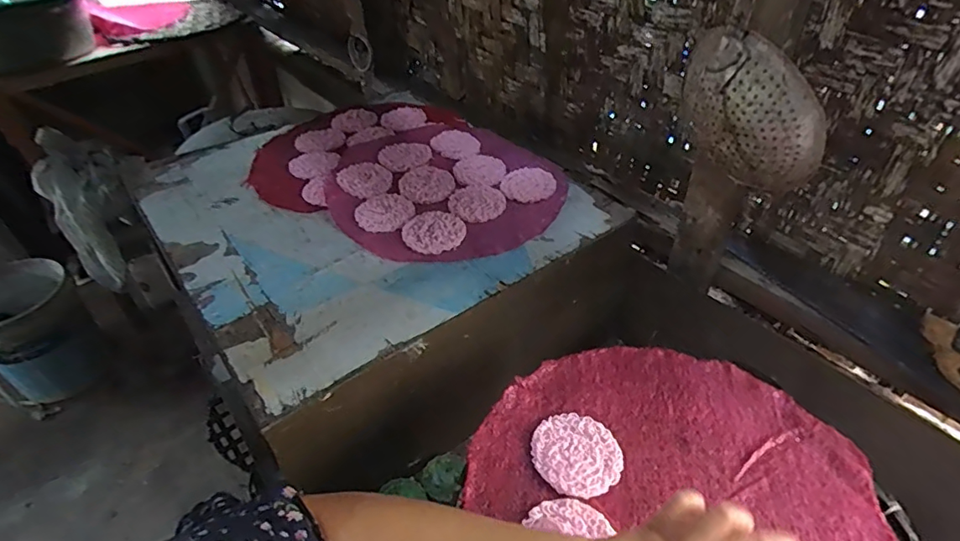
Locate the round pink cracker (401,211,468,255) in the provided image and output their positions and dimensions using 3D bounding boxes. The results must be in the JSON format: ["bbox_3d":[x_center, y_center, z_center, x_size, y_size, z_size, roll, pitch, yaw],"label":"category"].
[{"bbox_3d":[-0.060,-0.052,0.706,0.080,0.010,0.078,0,44,0],"label":"round pink cracker"}]

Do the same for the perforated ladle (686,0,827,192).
[{"bbox_3d":[0.280,-0.260,0.482,0.142,0.408,0.082,14,43,18],"label":"perforated ladle"}]

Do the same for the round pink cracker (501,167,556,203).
[{"bbox_3d":[0.070,-0.127,0.786,0.076,0.004,0.080,0,44,0],"label":"round pink cracker"}]

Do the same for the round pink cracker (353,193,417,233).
[{"bbox_3d":[-0.131,-0.081,0.746,0.079,0.009,0.079,0,44,0],"label":"round pink cracker"}]

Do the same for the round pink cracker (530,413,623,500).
[{"bbox_3d":[0.089,0.168,0.496,0.076,0.007,0.079,0,44,0],"label":"round pink cracker"}]

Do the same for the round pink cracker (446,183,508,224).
[{"bbox_3d":[-0.005,-0.099,0.757,0.080,0.005,0.085,0,44,0],"label":"round pink cracker"}]

